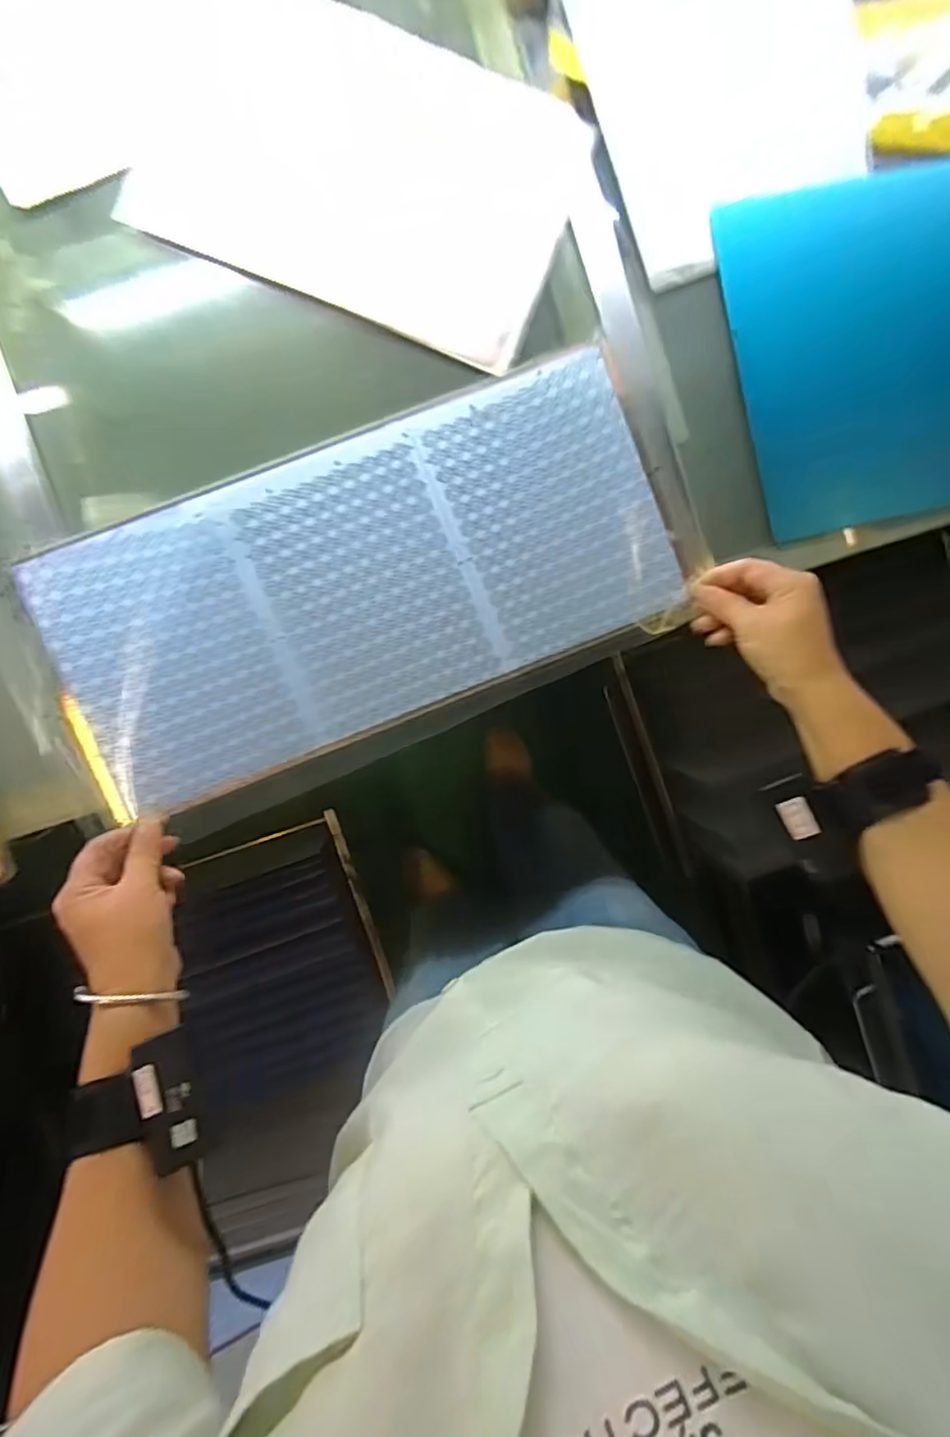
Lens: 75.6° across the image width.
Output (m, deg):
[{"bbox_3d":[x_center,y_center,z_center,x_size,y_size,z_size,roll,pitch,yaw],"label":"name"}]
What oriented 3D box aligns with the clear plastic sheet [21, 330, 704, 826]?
[{"bbox_3d":[-0.084,-0.114,0.483,0.481,0.060,0.234,-23,95,-6],"label":"clear plastic sheet"}]

